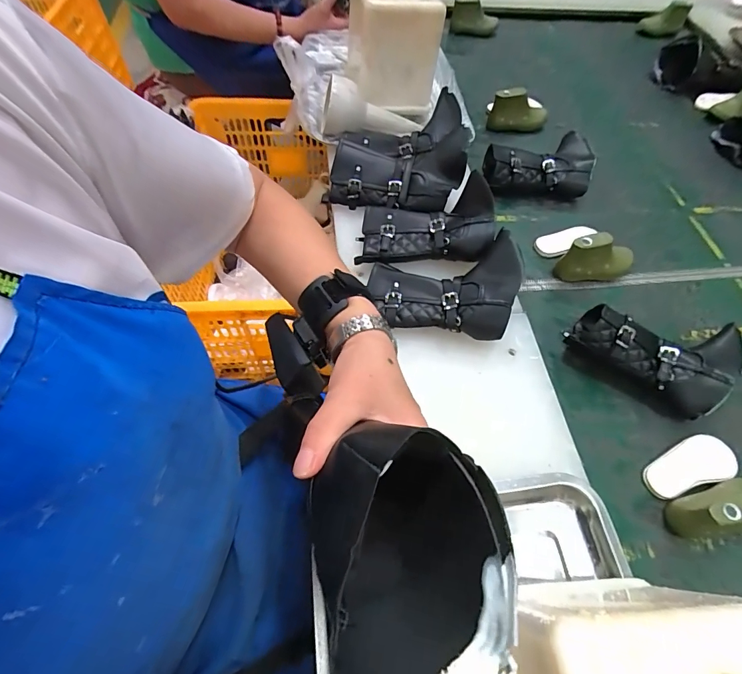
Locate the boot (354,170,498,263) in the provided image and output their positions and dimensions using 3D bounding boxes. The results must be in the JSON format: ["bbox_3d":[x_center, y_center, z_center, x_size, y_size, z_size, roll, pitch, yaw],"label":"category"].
[{"bbox_3d":[0.075,-0.160,0.540,0.178,0.062,0.117,-2,60,-5],"label":"boot"}]

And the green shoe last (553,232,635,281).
[{"bbox_3d":[0.362,-0.125,0.609,0.129,0.071,0.044,-10,61,-10],"label":"green shoe last"}]

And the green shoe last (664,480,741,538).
[{"bbox_3d":[0.405,0.189,0.434,0.131,0.063,0.045,-12,62,-11],"label":"green shoe last"}]

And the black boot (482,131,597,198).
[{"bbox_3d":[0.302,-0.313,0.716,0.200,0.069,0.104,0,60,-4],"label":"black boot"}]

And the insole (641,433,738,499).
[{"bbox_3d":[0.397,0.158,0.483,0.131,0.010,0.054,-12,61,-11],"label":"insole"}]

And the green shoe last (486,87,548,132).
[{"bbox_3d":[0.310,-0.464,0.805,0.126,0.074,0.042,-7,60,-7],"label":"green shoe last"}]

